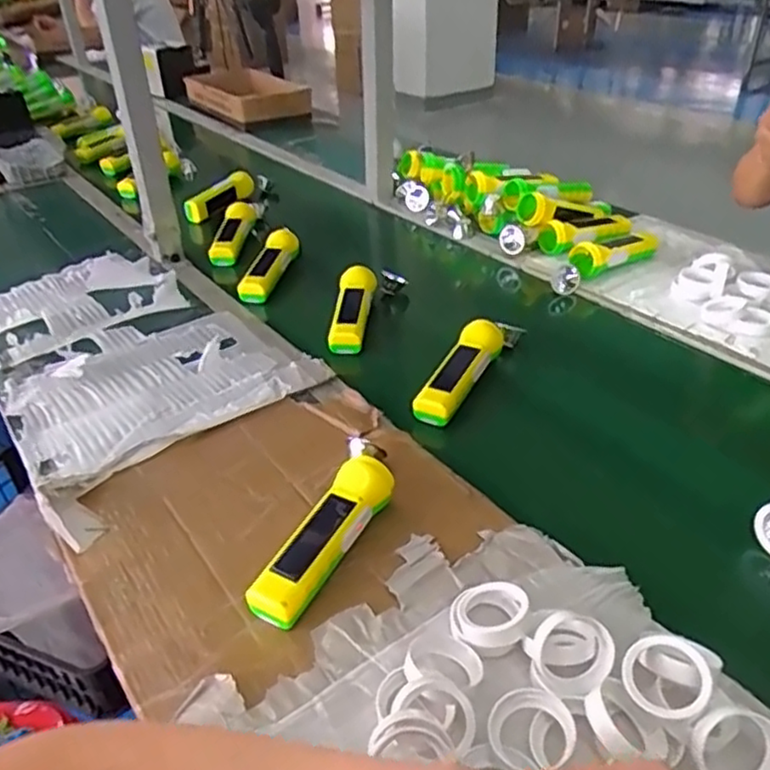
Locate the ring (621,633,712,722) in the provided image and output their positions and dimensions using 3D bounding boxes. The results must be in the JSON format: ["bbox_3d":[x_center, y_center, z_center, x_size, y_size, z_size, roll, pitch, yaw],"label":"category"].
[{"bbox_3d":[0.182,0.188,0.438,0.052,0.009,0.051,-10,49,12],"label":"ring"}]

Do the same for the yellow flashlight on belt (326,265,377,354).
[{"bbox_3d":[-0.043,-0.100,0.889,0.047,0.047,0.142,11,45,1],"label":"yellow flashlight on belt"}]

